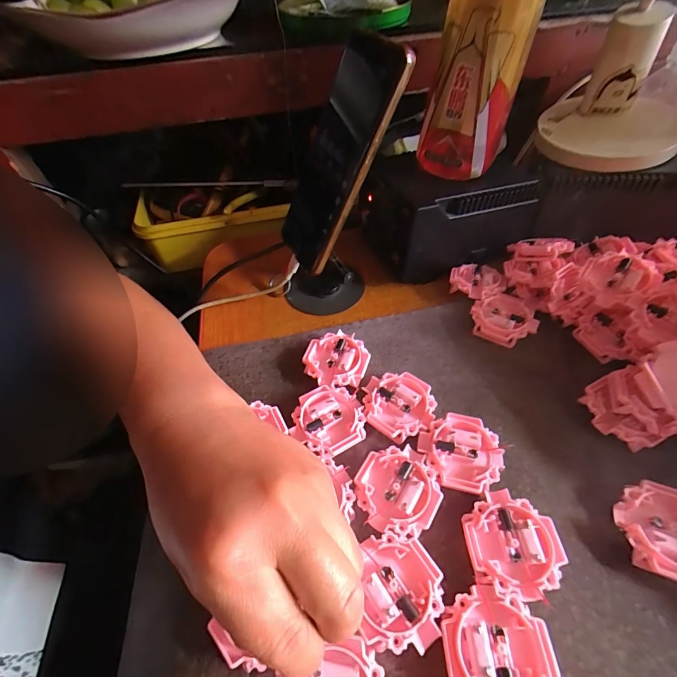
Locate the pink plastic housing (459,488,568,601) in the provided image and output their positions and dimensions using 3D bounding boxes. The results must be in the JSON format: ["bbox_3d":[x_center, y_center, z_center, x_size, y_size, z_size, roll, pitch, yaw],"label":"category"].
[{"bbox_3d":[0.102,0.121,0.212,0.052,0.014,0.053,-6,51,-1],"label":"pink plastic housing"}]

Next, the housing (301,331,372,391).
[{"bbox_3d":[-0.002,0.020,0.301,0.051,0.015,0.053,-2,51,2],"label":"housing"}]

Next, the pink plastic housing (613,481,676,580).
[{"bbox_3d":[0.195,0.116,0.212,0.050,0.014,0.050,-26,54,-17],"label":"pink plastic housing"}]

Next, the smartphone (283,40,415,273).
[{"bbox_3d":[-0.004,-0.135,0.278,0.010,0.164,0.066,-6,47,-40],"label":"smartphone"}]

